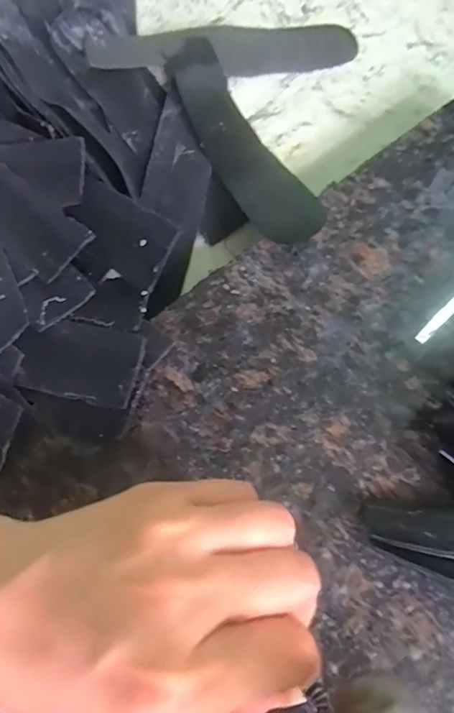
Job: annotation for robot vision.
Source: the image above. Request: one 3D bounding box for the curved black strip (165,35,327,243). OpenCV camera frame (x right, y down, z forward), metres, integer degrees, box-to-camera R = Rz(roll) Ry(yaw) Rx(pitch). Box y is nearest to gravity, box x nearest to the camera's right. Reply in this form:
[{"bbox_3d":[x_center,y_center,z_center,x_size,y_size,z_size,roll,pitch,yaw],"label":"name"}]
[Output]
[{"bbox_3d":[0.005,-0.127,0.302,0.037,0.013,0.159,-30,69,6],"label":"curved black strip"}]

